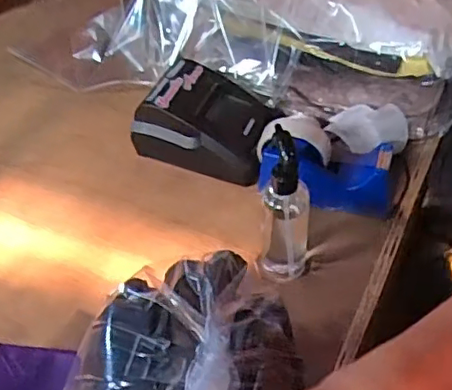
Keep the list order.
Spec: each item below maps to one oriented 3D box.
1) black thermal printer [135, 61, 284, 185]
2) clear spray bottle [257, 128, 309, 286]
[{"bbox_3d":[-0.023,-0.099,0.794,0.175,0.091,0.122,16,54,16],"label":"black thermal printer"},{"bbox_3d":[0.061,0.017,0.618,0.056,0.194,0.047,3,51,6],"label":"clear spray bottle"}]

